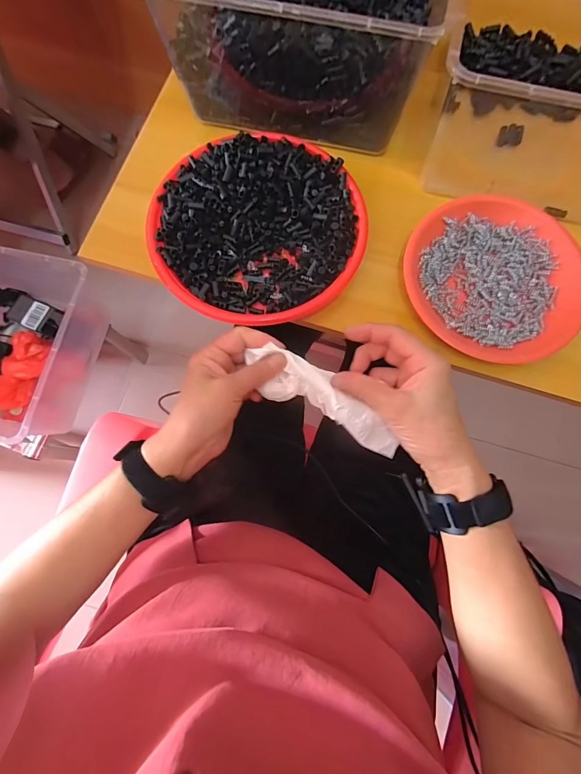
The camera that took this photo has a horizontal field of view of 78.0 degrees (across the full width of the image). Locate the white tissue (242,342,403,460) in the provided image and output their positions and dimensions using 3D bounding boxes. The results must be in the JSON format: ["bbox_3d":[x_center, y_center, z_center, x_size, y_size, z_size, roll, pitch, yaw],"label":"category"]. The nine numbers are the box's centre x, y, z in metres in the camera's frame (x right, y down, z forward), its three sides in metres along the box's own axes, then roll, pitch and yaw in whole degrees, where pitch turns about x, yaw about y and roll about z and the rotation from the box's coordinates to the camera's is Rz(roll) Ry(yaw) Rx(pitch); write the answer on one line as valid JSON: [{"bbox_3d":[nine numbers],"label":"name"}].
[{"bbox_3d":[0.026,0.012,0.311,0.149,0.025,0.042,34,80,9],"label":"white tissue"}]

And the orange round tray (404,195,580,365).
[{"bbox_3d":[0.224,-0.117,0.390,0.184,0.025,0.185,0,77,0],"label":"orange round tray"}]

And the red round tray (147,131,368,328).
[{"bbox_3d":[-0.035,-0.180,0.403,0.227,0.034,0.227,0,77,0],"label":"red round tray"}]

